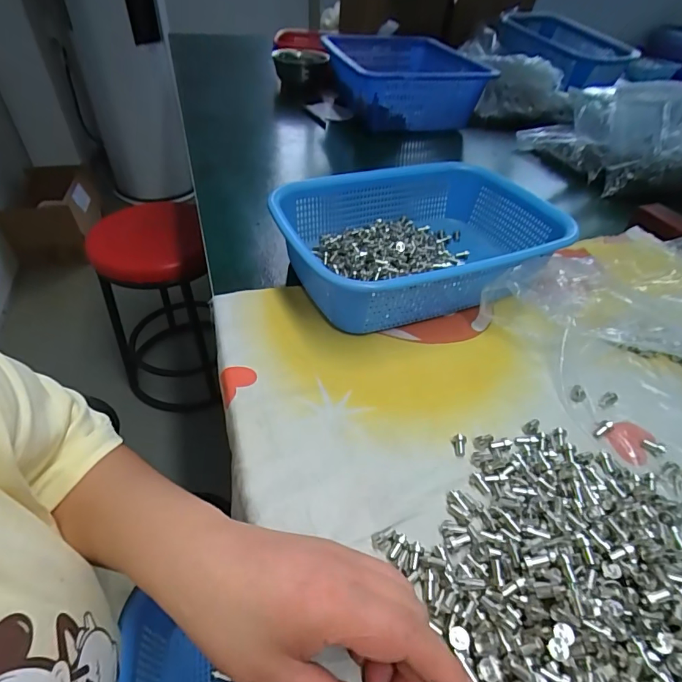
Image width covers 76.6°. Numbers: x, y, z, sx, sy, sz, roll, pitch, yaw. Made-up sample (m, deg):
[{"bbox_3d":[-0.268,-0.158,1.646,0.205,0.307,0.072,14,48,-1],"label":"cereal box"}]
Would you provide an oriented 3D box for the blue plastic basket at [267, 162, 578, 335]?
[{"bbox_3d":[0.081,-0.106,0.457,0.282,0.071,0.211,-10,45,-14],"label":"blue plastic basket"}]

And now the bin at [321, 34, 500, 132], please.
[{"bbox_3d":[0.129,-0.523,0.872,0.273,0.109,0.387,-3,44,-7],"label":"bin"}]

